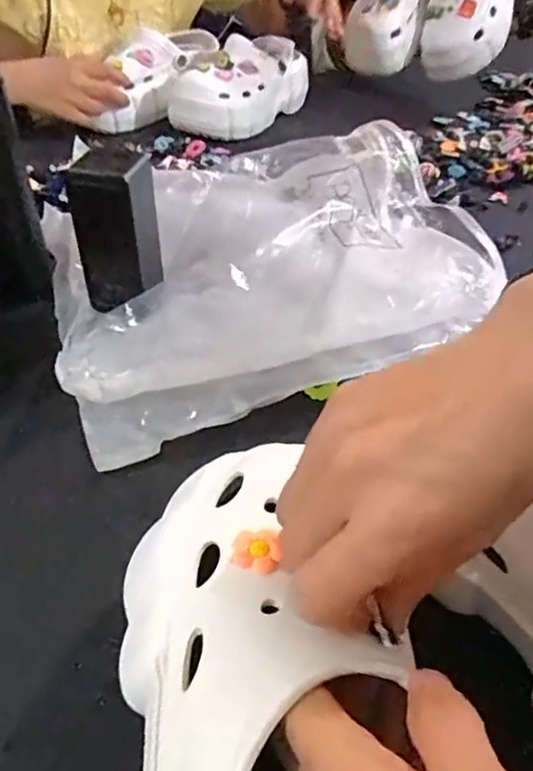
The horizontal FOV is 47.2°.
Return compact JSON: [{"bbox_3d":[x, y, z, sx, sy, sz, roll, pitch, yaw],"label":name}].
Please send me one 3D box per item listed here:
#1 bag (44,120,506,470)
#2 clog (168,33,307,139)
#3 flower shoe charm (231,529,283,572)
[{"bbox_3d":[-0.009,-0.118,0.535,0.362,0.084,0.306,-16,46,-17],"label":"bag"},{"bbox_3d":[-0.033,-0.422,0.848,0.095,0.096,0.223,27,49,25],"label":"clog"},{"bbox_3d":[-0.005,0.069,0.258,0.019,0.004,0.019,1,43,-1],"label":"flower shoe charm"}]

